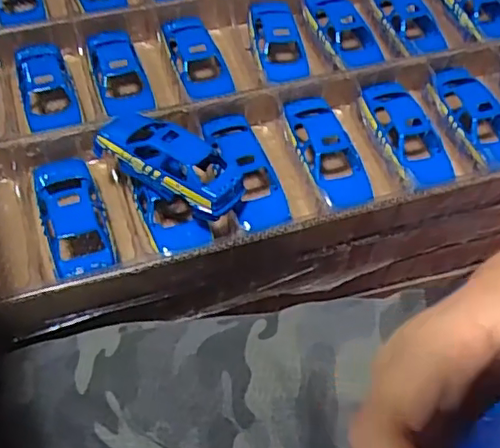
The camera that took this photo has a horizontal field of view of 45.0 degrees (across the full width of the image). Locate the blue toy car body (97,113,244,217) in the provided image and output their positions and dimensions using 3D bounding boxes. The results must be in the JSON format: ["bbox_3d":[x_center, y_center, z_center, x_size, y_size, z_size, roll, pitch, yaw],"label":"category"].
[{"bbox_3d":[-0.064,-0.055,0.500,0.136,0.043,0.063,29,60,15],"label":"blue toy car body"}]

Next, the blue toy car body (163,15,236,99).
[{"bbox_3d":[-0.053,-0.163,0.616,0.049,0.041,0.123,-15,59,-13],"label":"blue toy car body"}]

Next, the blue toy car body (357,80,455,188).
[{"bbox_3d":[0.150,-0.083,0.569,0.056,0.032,0.135,-12,58,-11],"label":"blue toy car body"}]

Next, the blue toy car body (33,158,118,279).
[{"bbox_3d":[-0.145,-0.009,0.494,0.050,0.028,0.116,-16,59,-14],"label":"blue toy car body"}]

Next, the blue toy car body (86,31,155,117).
[{"bbox_3d":[-0.129,-0.148,0.593,0.049,0.029,0.116,-17,59,-14],"label":"blue toy car body"}]

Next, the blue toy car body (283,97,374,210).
[{"bbox_3d":[0.071,-0.066,0.550,0.047,0.029,0.129,-15,59,-13],"label":"blue toy car body"}]

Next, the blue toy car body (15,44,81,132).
[{"bbox_3d":[-0.194,-0.128,0.575,0.048,0.025,0.119,-16,59,-14],"label":"blue toy car body"}]

